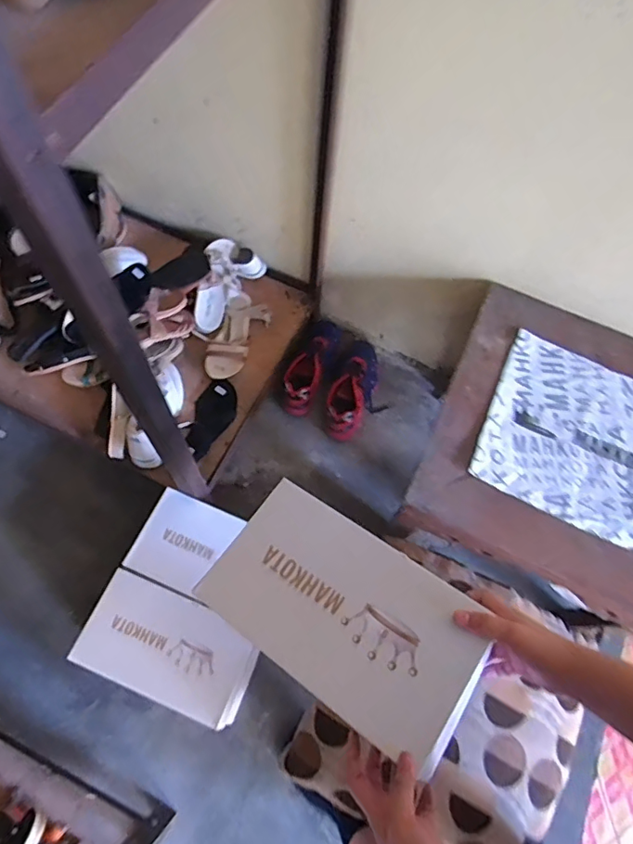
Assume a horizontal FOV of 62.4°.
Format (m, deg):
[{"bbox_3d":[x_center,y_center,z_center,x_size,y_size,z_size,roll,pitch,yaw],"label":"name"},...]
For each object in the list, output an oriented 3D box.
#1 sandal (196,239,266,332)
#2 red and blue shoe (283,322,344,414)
[{"bbox_3d":[-0.224,-0.322,1.237,0.133,0.072,0.231,22,66,7],"label":"sandal"},{"bbox_3d":[-0.012,-0.139,1.298,0.093,0.082,0.253,22,66,7],"label":"red and blue shoe"}]

